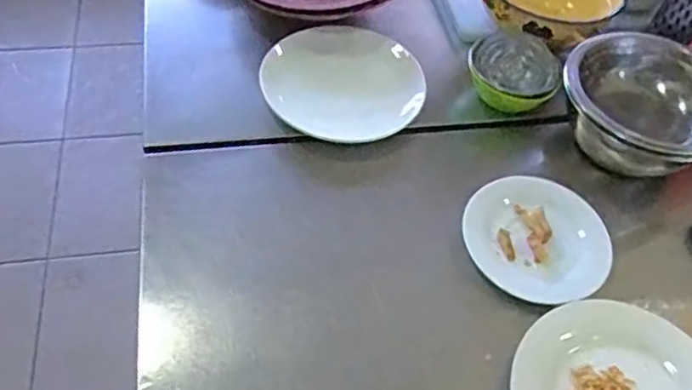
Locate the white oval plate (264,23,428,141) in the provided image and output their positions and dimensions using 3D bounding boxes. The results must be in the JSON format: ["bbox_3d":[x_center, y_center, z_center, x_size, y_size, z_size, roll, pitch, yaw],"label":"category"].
[{"bbox_3d":[-0.008,-0.140,0.778,0.175,0.033,0.187,-14,52,-2],"label":"white oval plate"}]

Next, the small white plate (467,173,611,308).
[{"bbox_3d":[0.197,0.043,0.673,0.130,0.032,0.150,-22,57,-20],"label":"small white plate"}]

